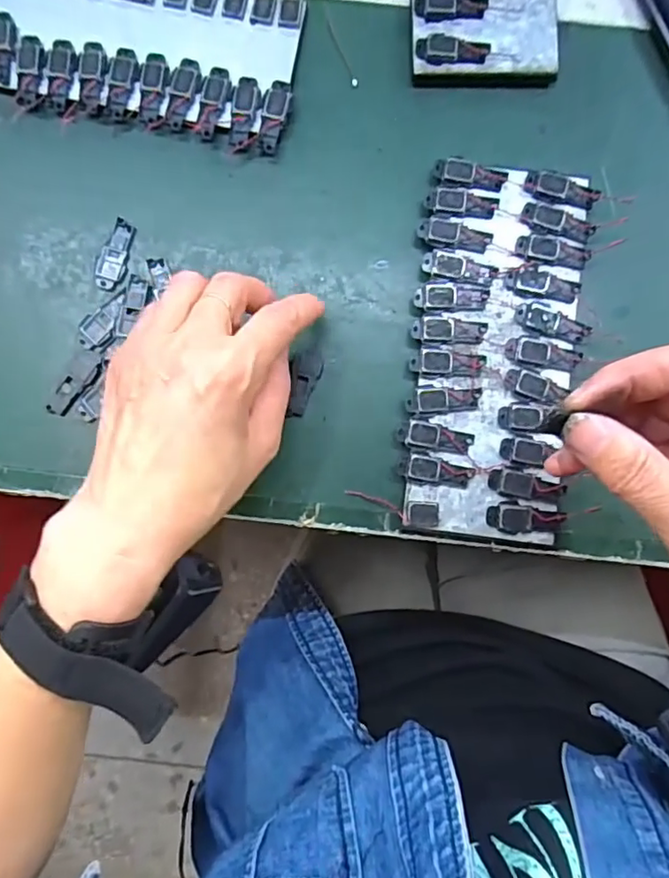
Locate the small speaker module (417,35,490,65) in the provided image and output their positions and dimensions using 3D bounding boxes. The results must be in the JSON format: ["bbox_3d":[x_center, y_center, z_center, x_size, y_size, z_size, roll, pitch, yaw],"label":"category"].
[{"bbox_3d":[0.066,-0.216,0.324,0.040,0.004,0.016,-3,91,-3],"label":"small speaker module"}]

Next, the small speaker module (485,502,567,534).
[{"bbox_3d":[0.100,0.042,0.308,0.039,0.006,0.015,9,86,2],"label":"small speaker module"}]

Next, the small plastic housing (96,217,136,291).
[{"bbox_3d":[-0.123,-0.103,0.326,0.017,0.004,0.040,10,86,2],"label":"small plastic housing"}]

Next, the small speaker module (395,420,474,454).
[{"bbox_3d":[0.054,-0.001,0.312,0.040,0.004,0.015,7,86,1],"label":"small speaker module"}]

